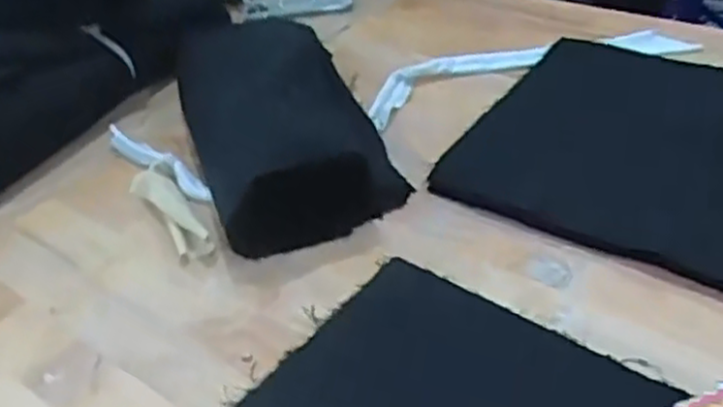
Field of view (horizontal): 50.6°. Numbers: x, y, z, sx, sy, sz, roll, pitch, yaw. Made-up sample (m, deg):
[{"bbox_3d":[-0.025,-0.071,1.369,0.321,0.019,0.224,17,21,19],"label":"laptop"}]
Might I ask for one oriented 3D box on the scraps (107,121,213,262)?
[{"bbox_3d":[-0.197,-0.023,0.762,0.057,0.026,0.252,-25,39,-23],"label":"scraps"}]

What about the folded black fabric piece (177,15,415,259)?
[{"bbox_3d":[-0.094,-0.110,0.819,0.182,0.085,0.426,-16,36,-11],"label":"folded black fabric piece"}]

